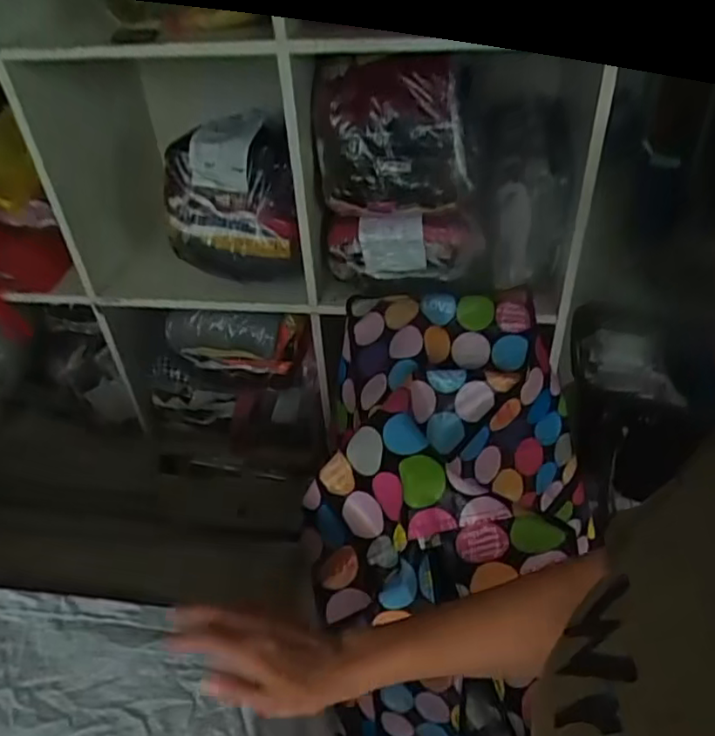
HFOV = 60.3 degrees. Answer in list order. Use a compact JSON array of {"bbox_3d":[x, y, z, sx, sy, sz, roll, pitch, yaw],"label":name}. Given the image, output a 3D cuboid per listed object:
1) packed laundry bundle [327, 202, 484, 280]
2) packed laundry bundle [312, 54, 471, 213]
[{"bbox_3d":[0.078,-0.238,1.079,0.259,0.119,0.111,0,40,5],"label":"packed laundry bundle"},{"bbox_3d":[0.051,-0.391,1.004,0.231,0.216,0.189,-4,40,-1],"label":"packed laundry bundle"}]

